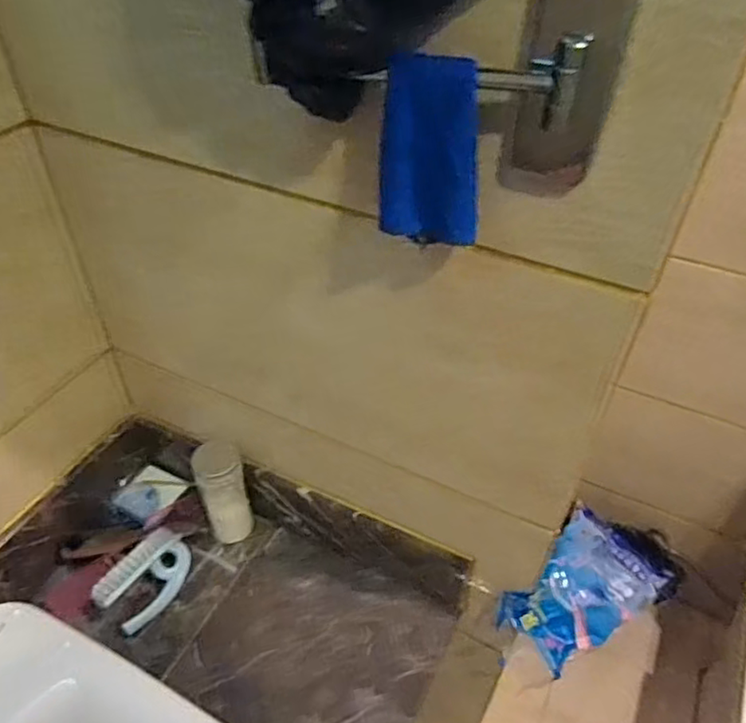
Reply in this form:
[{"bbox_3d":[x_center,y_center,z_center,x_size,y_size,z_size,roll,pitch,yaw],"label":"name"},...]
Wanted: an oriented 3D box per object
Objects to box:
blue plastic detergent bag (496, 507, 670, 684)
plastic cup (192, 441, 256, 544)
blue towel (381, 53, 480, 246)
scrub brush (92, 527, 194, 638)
[{"bbox_3d":[0.271,0.292,0.802,0.132,0.079,0.222,34,53,29],"label":"blue plastic detergent bag"},{"bbox_3d":[-0.199,0.180,0.849,0.063,0.141,0.061,-16,46,-17],"label":"plastic cup"},{"bbox_3d":[0.038,-0.132,0.406,0.064,0.114,0.023,5,44,4],"label":"blue towel"},{"bbox_3d":[-0.288,0.275,0.812,0.073,0.051,0.128,21,47,19],"label":"scrub brush"}]

